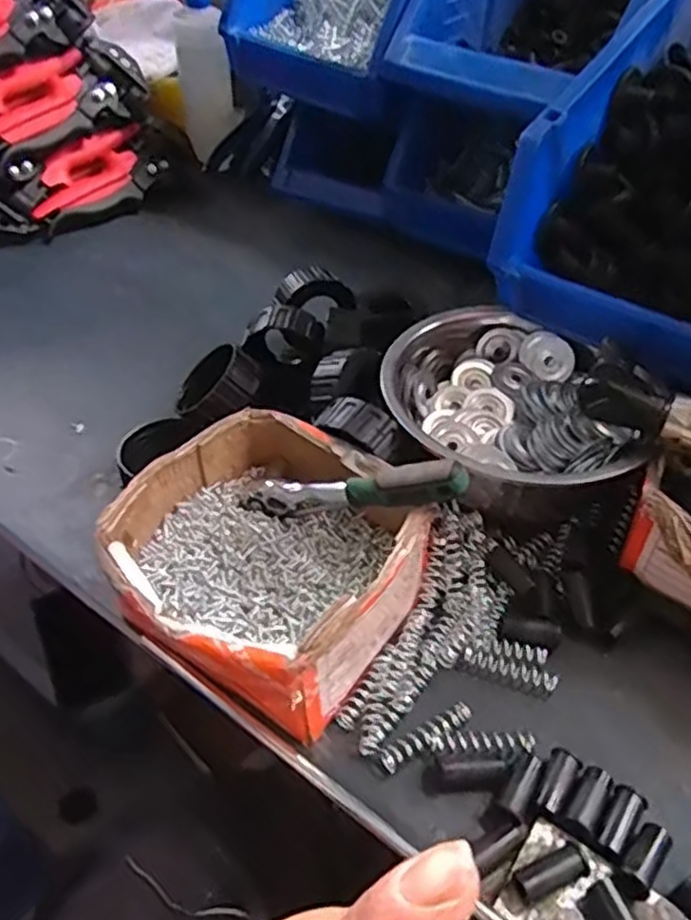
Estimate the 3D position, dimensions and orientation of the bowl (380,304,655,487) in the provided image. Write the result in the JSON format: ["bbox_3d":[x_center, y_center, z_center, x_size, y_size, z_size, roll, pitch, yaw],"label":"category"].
[{"bbox_3d":[0.117,-0.031,0.499,0.180,0.067,0.154,26,49,23],"label":"bowl"}]

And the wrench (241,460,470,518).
[{"bbox_3d":[0.003,0.019,0.418,0.145,0.026,0.017,-8,35,36],"label":"wrench"}]

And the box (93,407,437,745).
[{"bbox_3d":[-0.042,0.056,0.413,0.157,0.074,0.158,34,53,29],"label":"box"}]

